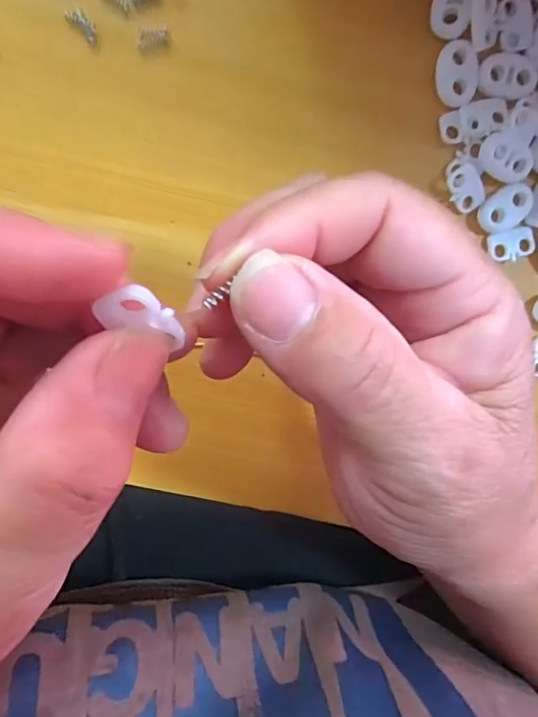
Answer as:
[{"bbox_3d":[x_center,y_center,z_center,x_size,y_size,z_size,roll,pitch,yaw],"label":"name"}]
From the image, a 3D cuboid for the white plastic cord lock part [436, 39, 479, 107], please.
[{"bbox_3d":[0.071,-0.107,0.188,0.015,0.005,0.021,1,103,-2],"label":"white plastic cord lock part"}]

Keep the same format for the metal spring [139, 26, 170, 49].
[{"bbox_3d":[-0.043,-0.120,0.186,0.012,0.004,0.005,-14,103,2],"label":"metal spring"}]

